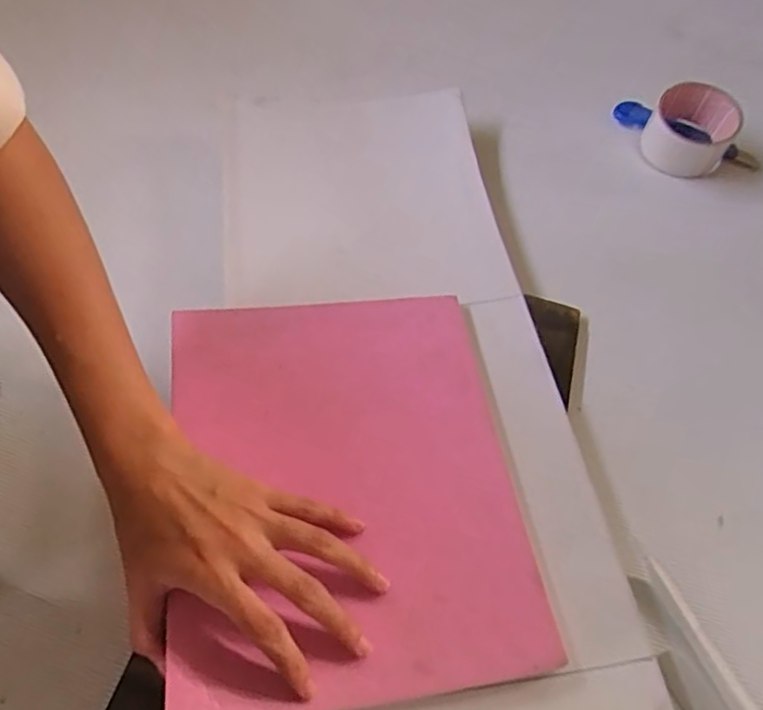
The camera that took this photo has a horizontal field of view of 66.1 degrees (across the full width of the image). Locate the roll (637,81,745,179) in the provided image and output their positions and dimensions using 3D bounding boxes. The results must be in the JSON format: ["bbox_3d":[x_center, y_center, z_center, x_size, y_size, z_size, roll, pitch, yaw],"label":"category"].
[{"bbox_3d":[0.322,-0.234,0.615,0.084,0.059,0.082,1,57,-1],"label":"roll"}]

